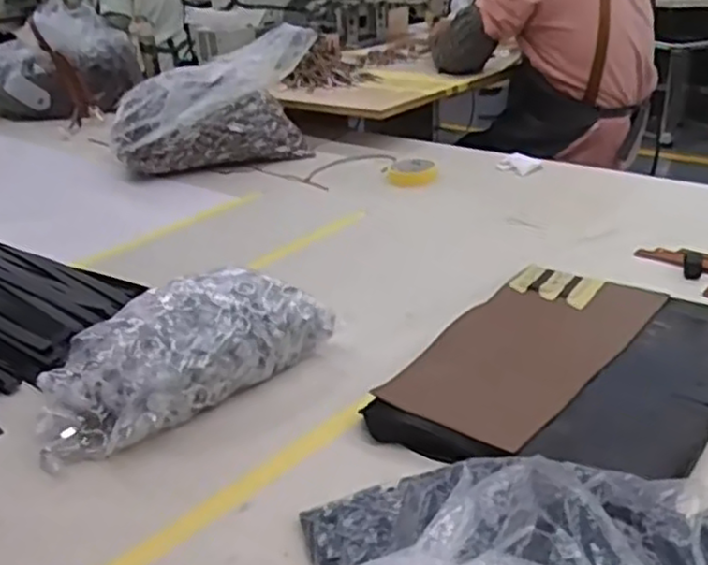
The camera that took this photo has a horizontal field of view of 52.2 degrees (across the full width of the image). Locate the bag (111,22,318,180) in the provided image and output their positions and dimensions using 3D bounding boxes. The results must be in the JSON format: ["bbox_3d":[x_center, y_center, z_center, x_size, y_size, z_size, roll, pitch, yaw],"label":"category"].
[{"bbox_3d":[-0.254,-0.329,1.366,0.382,0.203,0.219,-6,26,-5],"label":"bag"}]

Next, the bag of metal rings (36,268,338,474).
[{"bbox_3d":[-0.161,0.063,0.694,0.290,0.102,0.121,-19,30,-28],"label":"bag of metal rings"}]

